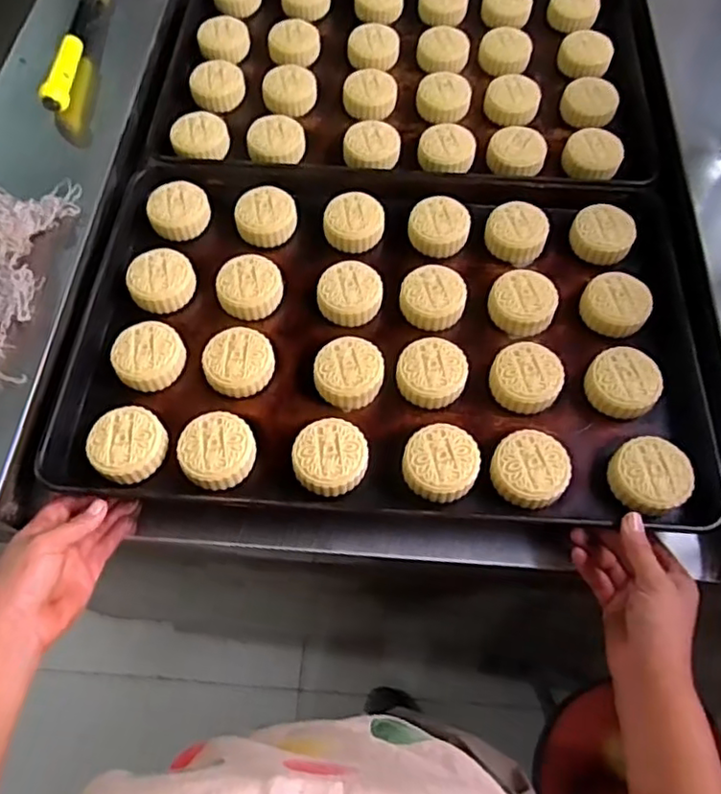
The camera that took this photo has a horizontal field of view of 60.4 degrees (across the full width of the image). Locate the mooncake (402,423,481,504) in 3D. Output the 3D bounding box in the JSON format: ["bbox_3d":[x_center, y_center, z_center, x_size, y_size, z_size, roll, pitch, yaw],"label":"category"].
[{"bbox_3d":[0.071,0.059,0.551,0.064,0.027,0.065,6,58,1],"label":"mooncake"}]

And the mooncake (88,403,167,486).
[{"bbox_3d":[-0.209,0.042,0.557,0.063,0.025,0.063,1,58,-2],"label":"mooncake"}]

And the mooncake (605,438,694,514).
[{"bbox_3d":[0.254,0.070,0.544,0.064,0.030,0.065,1,58,-2],"label":"mooncake"}]

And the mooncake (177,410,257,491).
[{"bbox_3d":[-0.129,0.047,0.555,0.065,0.024,0.068,1,58,-2],"label":"mooncake"}]

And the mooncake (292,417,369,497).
[{"bbox_3d":[-0.027,0.053,0.554,0.064,0.024,0.065,1,58,-2],"label":"mooncake"}]

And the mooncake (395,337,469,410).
[{"bbox_3d":[0.068,-0.021,0.596,0.065,0.032,0.065,1,58,-2],"label":"mooncake"}]

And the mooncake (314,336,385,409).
[{"bbox_3d":[-0.011,-0.023,0.597,0.064,0.029,0.065,-1,58,-3],"label":"mooncake"}]

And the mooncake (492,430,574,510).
[{"bbox_3d":[0.151,0.063,0.548,0.065,0.026,0.066,1,58,-2],"label":"mooncake"}]

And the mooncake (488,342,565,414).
[{"bbox_3d":[0.158,-0.017,0.594,0.064,0.033,0.065,1,58,-2],"label":"mooncake"}]

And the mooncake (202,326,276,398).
[{"bbox_3d":[-0.117,-0.034,0.598,0.065,0.024,0.063,1,58,-2],"label":"mooncake"}]

